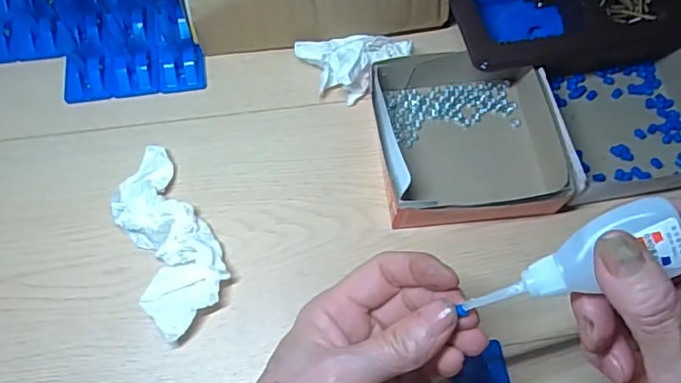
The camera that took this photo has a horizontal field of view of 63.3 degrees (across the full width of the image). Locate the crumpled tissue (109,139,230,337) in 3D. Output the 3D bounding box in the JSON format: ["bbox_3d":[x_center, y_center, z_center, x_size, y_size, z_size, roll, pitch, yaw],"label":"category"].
[{"bbox_3d":[-0.114,0.027,0.361,0.053,0.022,0.130,-23,68,-11],"label":"crumpled tissue"}]

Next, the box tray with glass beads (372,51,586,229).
[{"bbox_3d":[0.090,-0.043,0.389,0.127,0.034,0.137,-4,66,-3],"label":"box tray with glass beads"}]

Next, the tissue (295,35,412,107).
[{"bbox_3d":[0.010,-0.102,0.415,0.069,0.033,0.059,-27,69,-12],"label":"tissue"}]

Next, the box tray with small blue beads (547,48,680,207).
[{"bbox_3d":[0.210,-0.051,0.399,0.113,0.034,0.109,-9,67,-5],"label":"box tray with small blue beads"}]

